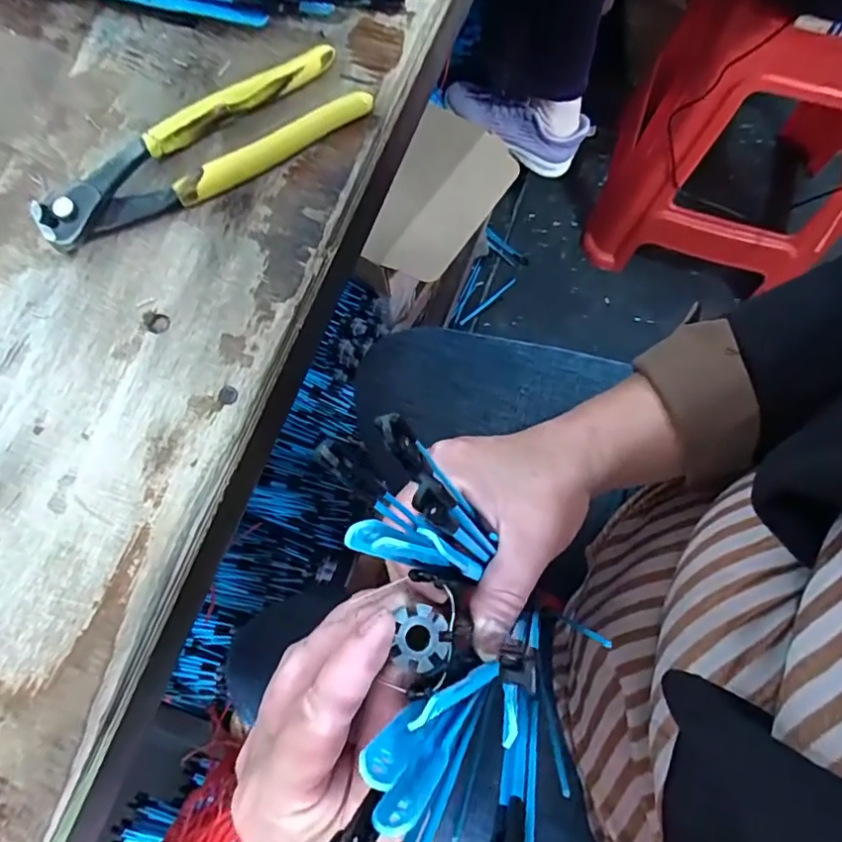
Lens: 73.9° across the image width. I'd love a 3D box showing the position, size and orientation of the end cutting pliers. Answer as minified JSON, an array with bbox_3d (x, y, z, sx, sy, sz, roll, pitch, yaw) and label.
[{"bbox_3d":[-0.107,-0.133,0.275,0.163,0.015,0.046,-28,76,-6],"label":"end cutting pliers"}]

